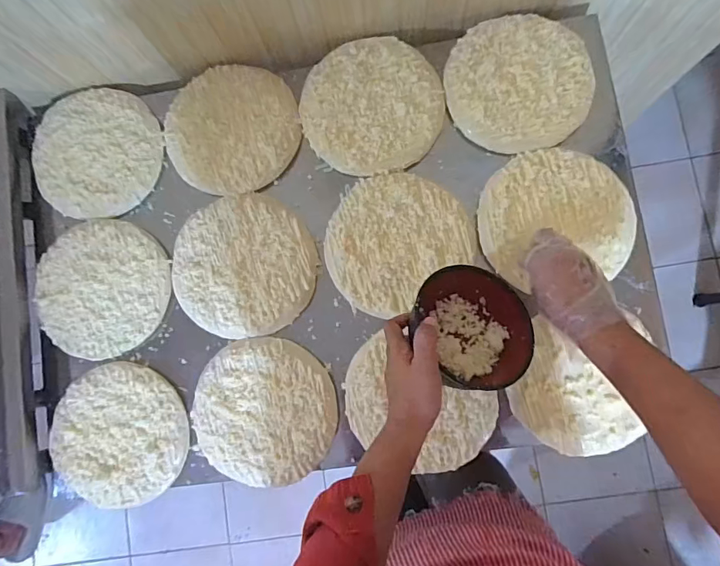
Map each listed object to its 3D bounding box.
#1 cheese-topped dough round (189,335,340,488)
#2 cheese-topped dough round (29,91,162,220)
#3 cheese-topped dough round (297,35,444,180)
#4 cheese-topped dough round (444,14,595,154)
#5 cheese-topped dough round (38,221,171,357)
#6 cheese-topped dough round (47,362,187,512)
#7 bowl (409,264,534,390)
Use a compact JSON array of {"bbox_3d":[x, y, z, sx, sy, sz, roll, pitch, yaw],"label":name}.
[{"bbox_3d":[-0.133,0.179,0.626,0.194,0.021,0.194,-1,84,6],"label":"cheese-topped dough round"},{"bbox_3d":[-0.412,-0.203,0.696,0.207,0.018,0.199,-1,84,6],"label":"cheese-topped dough round"},{"bbox_3d":[0.017,-0.258,0.658,0.199,0.019,0.196,-1,84,6],"label":"cheese-topped dough round"},{"bbox_3d":[0.226,-0.284,0.639,0.195,0.018,0.193,-1,84,6],"label":"cheese-topped dough round"},{"bbox_3d":[-0.386,0.005,0.660,0.205,0.012,0.197,-1,84,6],"label":"cheese-topped dough round"},{"bbox_3d":[-0.343,0.215,0.643,0.194,0.020,0.187,-1,84,6],"label":"cheese-topped dough round"},{"bbox_3d":[0.131,0.052,0.538,0.139,0.055,0.133,-1,84,6],"label":"bowl"}]

